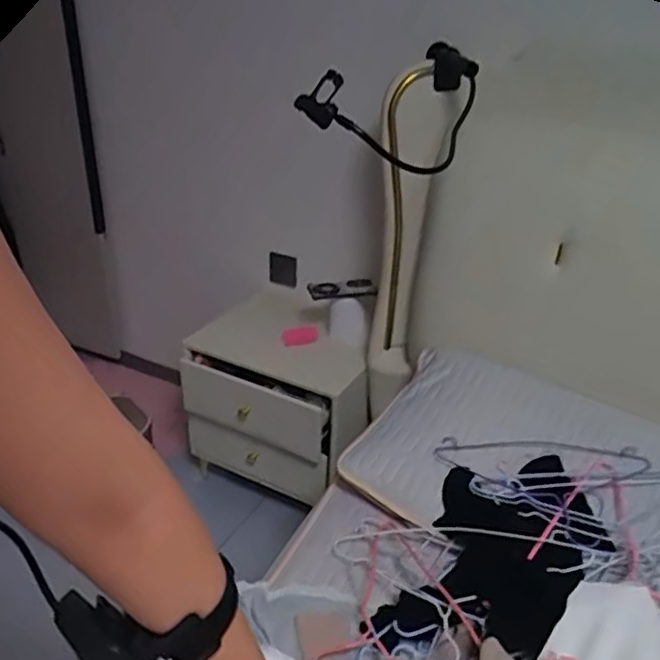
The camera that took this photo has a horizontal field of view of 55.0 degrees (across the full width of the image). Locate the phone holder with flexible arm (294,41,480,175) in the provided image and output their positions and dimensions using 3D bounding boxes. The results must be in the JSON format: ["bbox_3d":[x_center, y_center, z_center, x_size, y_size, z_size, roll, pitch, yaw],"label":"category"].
[{"bbox_3d":[0.108,-0.364,1.035,0.242,0.142,0.401,9,32,12],"label":"phone holder with flexible arm"}]

